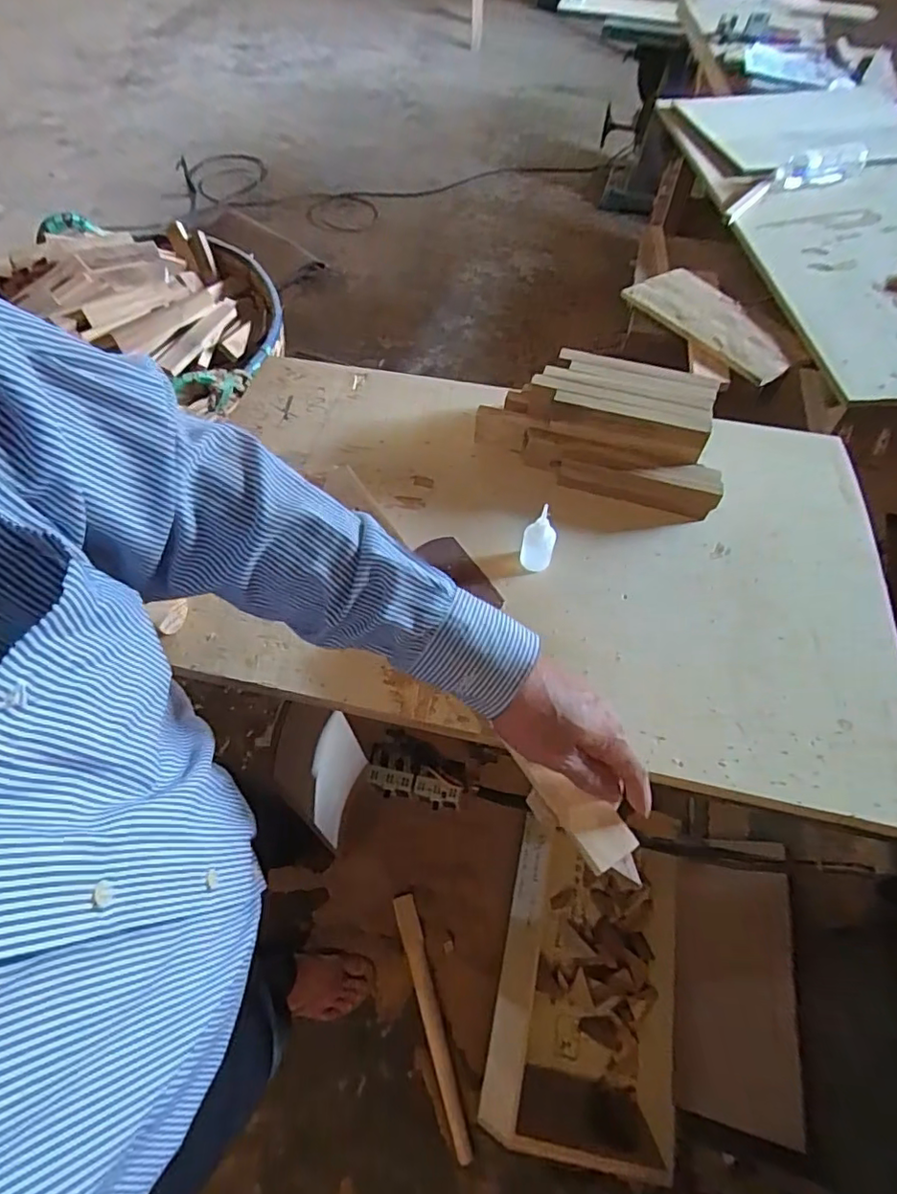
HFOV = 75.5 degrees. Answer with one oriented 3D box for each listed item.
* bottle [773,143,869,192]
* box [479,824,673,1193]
[{"bbox_3d":[0.845,-0.958,1.299,0.219,0.059,0.068,-20,59,-14],"label":"bottle"},{"bbox_3d":[0.283,0.758,1.134,0.324,0.184,0.508,11,58,6],"label":"box"}]

